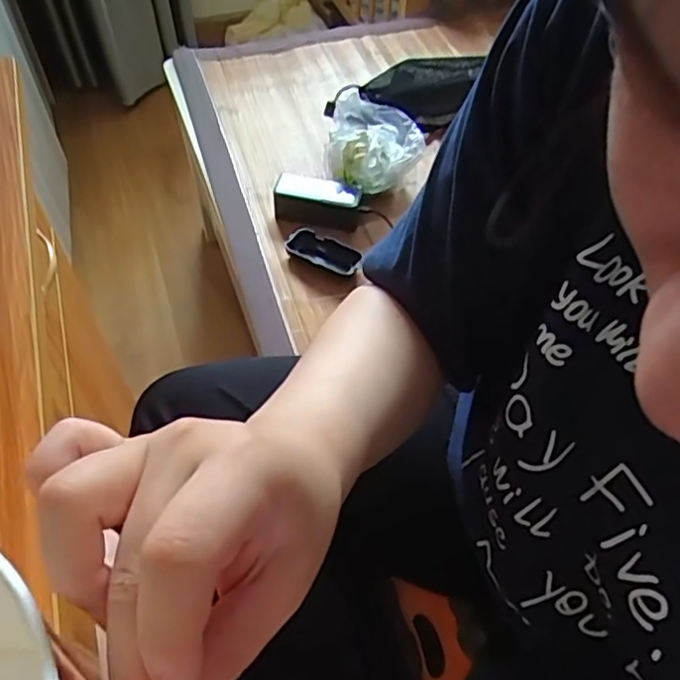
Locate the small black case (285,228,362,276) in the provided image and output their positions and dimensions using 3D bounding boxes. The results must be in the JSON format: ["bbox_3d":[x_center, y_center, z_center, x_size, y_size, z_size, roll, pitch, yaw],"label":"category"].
[{"bbox_3d":[-0.022,-0.130,0.924,0.106,0.024,0.046,19,55,14],"label":"small black case"}]

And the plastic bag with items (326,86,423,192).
[{"bbox_3d":[0.056,-0.303,0.972,0.136,0.083,0.129,10,53,7],"label":"plastic bag with items"}]

